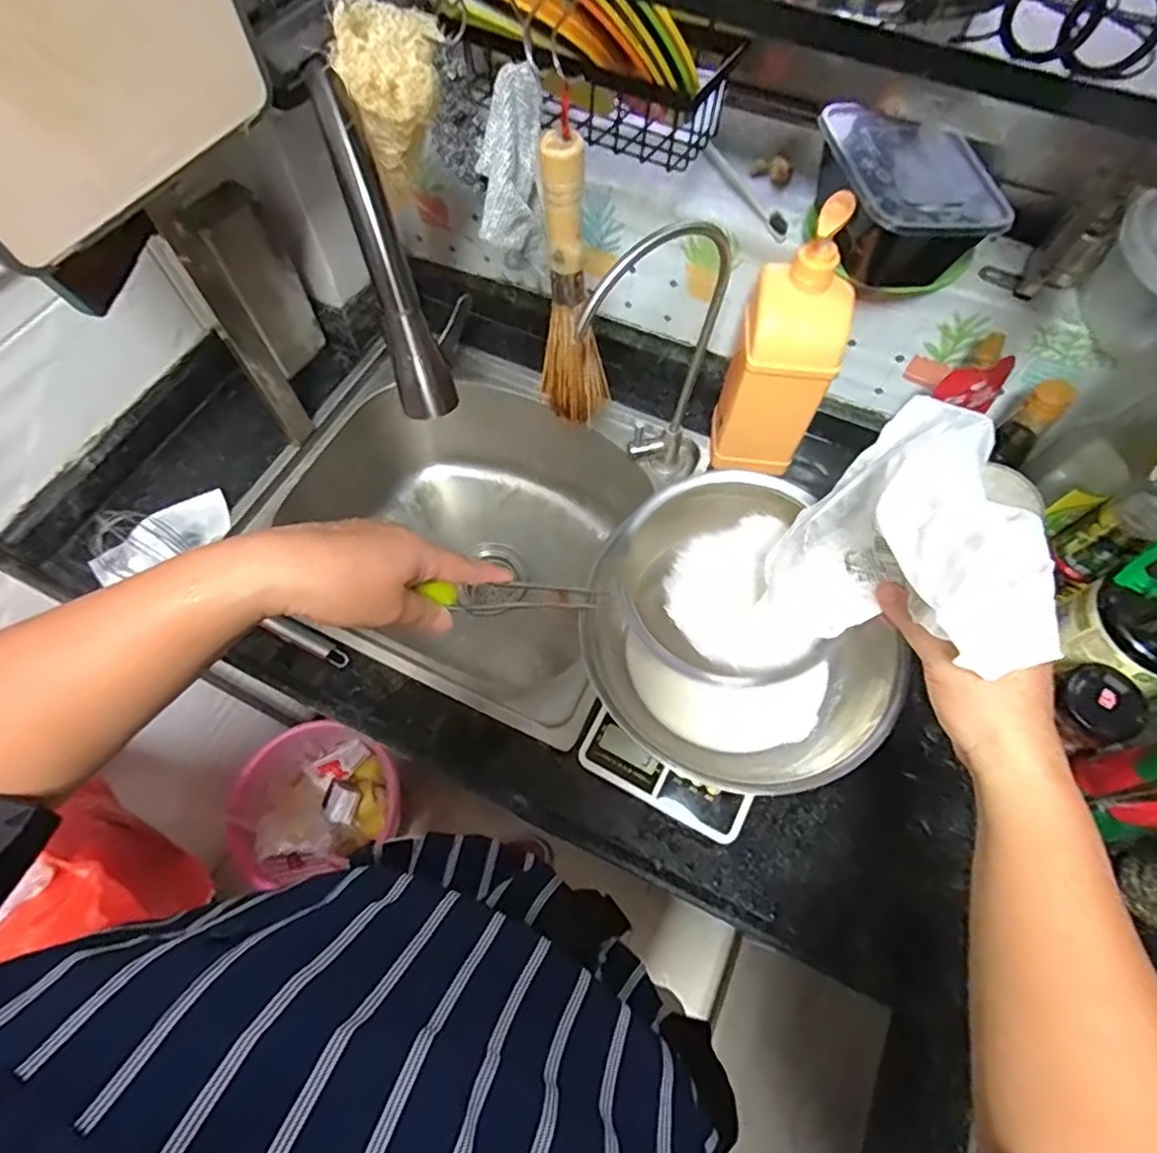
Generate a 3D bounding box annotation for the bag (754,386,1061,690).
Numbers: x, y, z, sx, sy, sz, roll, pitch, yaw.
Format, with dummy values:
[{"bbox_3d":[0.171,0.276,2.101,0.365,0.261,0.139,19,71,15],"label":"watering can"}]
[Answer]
[{"bbox_3d":[0.181,-0.007,0.352,0.073,0.160,0.149,-17,66,-9],"label":"bag"}]

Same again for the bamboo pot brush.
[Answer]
[{"bbox_3d":[-0.002,-0.224,0.509,0.055,0.243,0.033,33,68,14],"label":"bamboo pot brush"}]

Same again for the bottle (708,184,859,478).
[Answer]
[{"bbox_3d":[0.196,-0.212,0.593,0.092,0.259,0.076,6,64,2],"label":"bottle"}]

